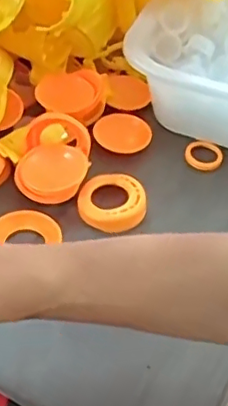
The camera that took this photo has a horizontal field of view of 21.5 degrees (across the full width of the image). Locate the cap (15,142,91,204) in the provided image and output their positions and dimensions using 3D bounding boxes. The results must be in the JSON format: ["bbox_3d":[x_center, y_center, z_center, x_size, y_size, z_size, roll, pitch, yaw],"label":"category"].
[{"bbox_3d":[-0.054,-0.027,0.516,0.056,0.015,0.056,2,64,-3],"label":"cap"}]

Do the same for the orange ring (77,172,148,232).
[{"bbox_3d":[0.000,-0.003,0.517,0.057,0.015,0.058,3,47,-4],"label":"orange ring"}]

